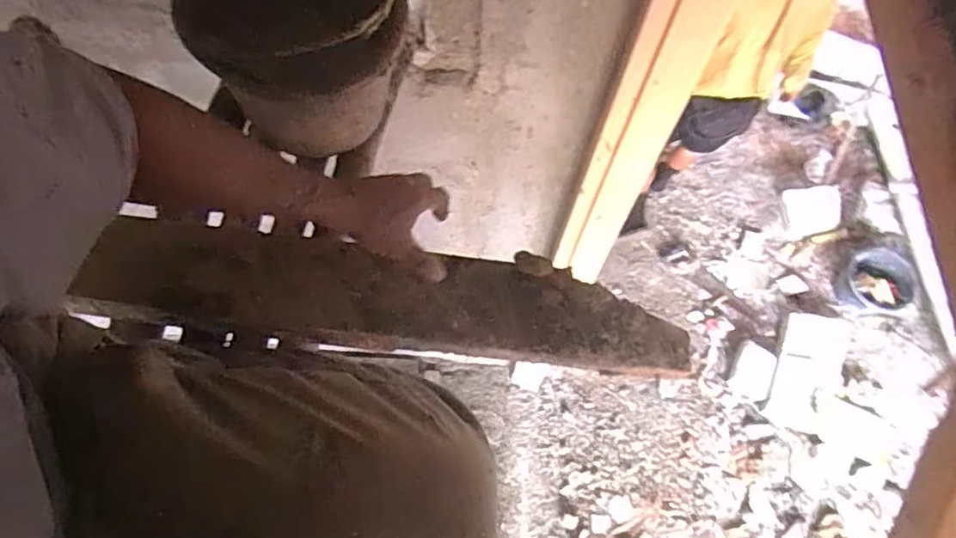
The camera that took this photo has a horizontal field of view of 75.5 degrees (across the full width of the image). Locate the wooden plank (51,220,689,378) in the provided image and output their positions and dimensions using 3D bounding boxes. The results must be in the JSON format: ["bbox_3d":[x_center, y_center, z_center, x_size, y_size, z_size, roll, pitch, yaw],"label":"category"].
[{"bbox_3d":[-0.091,0.033,0.700,0.632,0.039,0.128,8,63,0],"label":"wooden plank"}]

